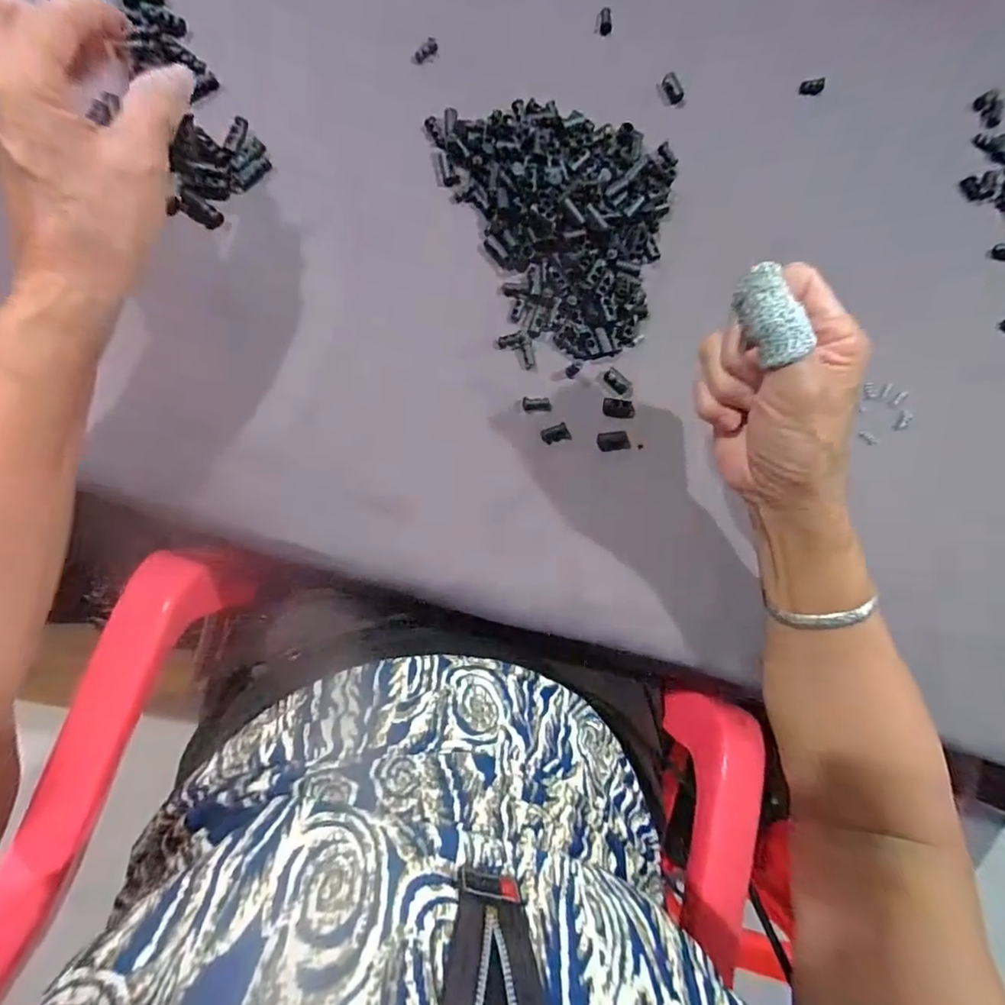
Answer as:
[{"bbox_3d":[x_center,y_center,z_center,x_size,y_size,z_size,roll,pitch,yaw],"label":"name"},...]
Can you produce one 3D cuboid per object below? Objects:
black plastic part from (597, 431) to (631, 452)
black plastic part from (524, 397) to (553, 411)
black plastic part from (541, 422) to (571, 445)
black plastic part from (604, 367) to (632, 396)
[{"bbox_3d":[0.074,-0.041,0.339,0.022,0.006,0.012,-5,85,-8],"label":"black plastic part"},{"bbox_3d":[0.023,-0.064,0.333,0.019,0.004,0.009,0,84,-8],"label":"black plastic part"},{"bbox_3d":[0.035,-0.044,0.333,0.019,0.005,0.011,-22,87,-9],"label":"black plastic part"},{"bbox_3d":[0.077,-0.080,0.342,0.021,0.004,0.010,41,80,-2],"label":"black plastic part"}]

